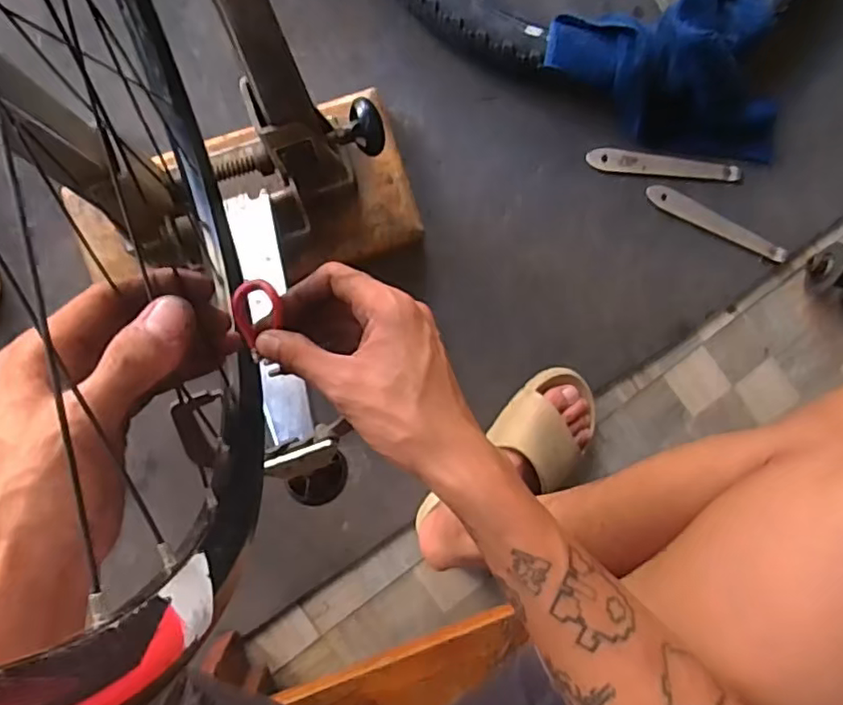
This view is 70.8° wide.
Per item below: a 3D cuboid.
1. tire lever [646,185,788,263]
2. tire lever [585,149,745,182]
[{"bbox_3d":[0.379,-0.163,0.755,0.197,0.009,0.026,26,88,-3],"label":"tire lever"},{"bbox_3d":[0.310,-0.238,0.755,0.198,0.004,0.026,4,89,-3],"label":"tire lever"}]

